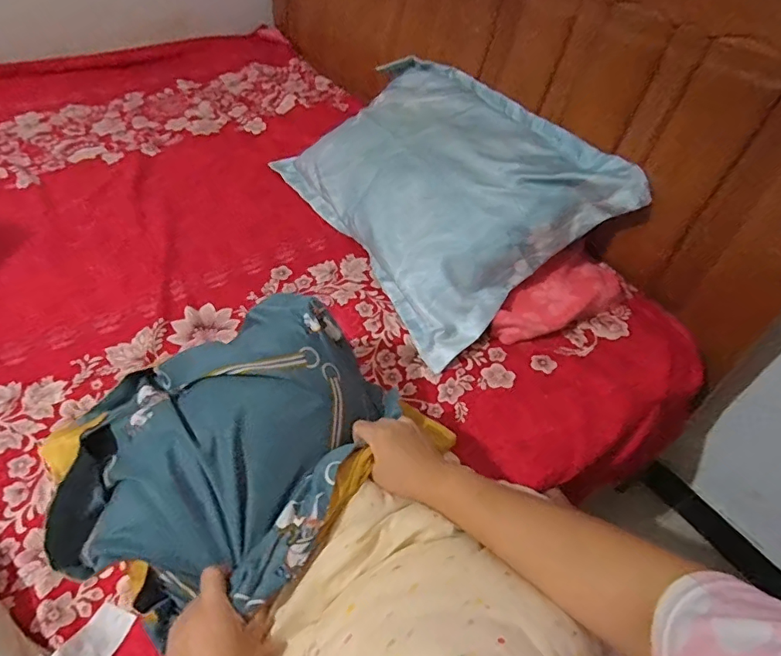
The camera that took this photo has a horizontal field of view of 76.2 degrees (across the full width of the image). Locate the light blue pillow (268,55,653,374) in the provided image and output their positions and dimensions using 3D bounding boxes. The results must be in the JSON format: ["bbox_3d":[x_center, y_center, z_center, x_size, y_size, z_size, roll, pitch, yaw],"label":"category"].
[{"bbox_3d":[0.076,-0.320,1.023,0.471,0.144,0.710,-39,63,2],"label":"light blue pillow"}]

